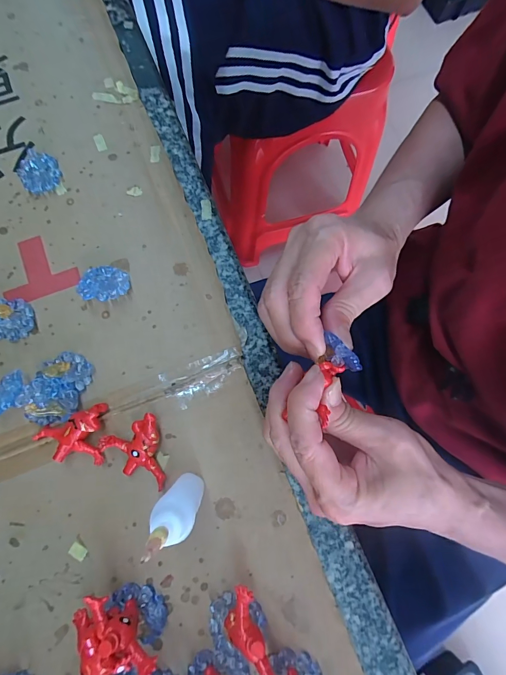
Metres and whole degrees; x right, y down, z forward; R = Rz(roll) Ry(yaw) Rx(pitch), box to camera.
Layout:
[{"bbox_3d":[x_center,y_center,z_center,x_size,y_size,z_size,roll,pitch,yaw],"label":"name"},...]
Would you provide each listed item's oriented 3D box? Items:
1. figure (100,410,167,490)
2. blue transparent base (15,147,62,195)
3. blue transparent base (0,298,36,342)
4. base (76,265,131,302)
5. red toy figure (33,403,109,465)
[{"bbox_3d":[-0.073,0.079,0.232,0.038,0.016,0.046,-28,80,-7],"label":"figure"},{"bbox_3d":[-0.173,-0.134,0.283,0.031,0.007,0.041,-30,80,-8],"label":"blue transparent base"},{"bbox_3d":[-0.179,-0.014,0.257,0.035,0.007,0.030,-2,78,-2],"label":"blue transparent base"},{"bbox_3d":[-0.110,-0.040,0.261,0.034,0.012,0.029,-1,78,-2],"label":"base"},{"bbox_3d":[-0.122,0.066,0.234,0.044,0.016,0.037,-4,78,-3],"label":"red toy figure"}]

